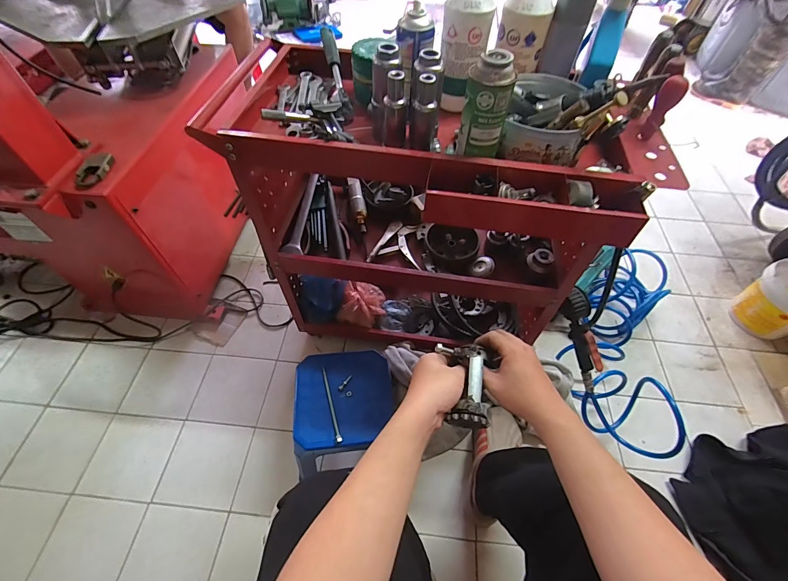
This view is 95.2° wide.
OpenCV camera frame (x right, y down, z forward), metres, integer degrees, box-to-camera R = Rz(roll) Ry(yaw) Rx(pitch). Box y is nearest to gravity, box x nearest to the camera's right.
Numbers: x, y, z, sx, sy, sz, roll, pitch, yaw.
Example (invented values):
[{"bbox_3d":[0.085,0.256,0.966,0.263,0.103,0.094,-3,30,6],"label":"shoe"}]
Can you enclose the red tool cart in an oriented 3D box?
[{"bbox_3d":[0.071,-0.147,0.843,0.772,0.701,0.381,14,56,8],"label":"red tool cart"}]

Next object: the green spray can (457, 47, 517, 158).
[{"bbox_3d":[0.134,-0.266,0.521,0.064,0.136,0.055,16,56,9],"label":"green spray can"}]

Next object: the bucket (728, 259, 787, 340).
[{"bbox_3d":[1.263,0.021,1.150,0.212,0.209,0.199,-31,61,-20],"label":"bucket"}]

